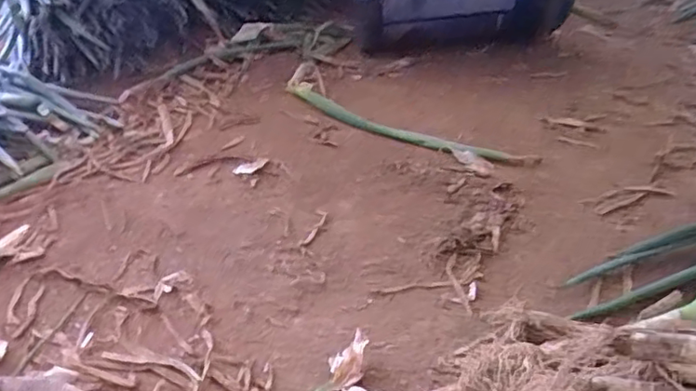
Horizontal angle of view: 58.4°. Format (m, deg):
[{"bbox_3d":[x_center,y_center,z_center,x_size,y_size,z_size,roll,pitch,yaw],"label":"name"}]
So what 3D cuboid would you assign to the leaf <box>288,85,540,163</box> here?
[{"bbox_3d":[0.069,-0.110,0.962,0.431,0.014,0.058,22,41,28],"label":"leaf"}]

